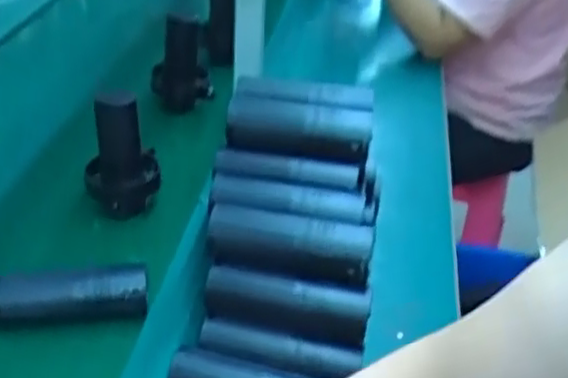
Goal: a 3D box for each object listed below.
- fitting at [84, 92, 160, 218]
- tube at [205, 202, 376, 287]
[{"bbox_3d":[-0.214,-0.059,0.917,0.090,0.173,0.094,-5,36,-15],"label":"fitting"},{"bbox_3d":[0.004,0.058,0.696,0.161,0.052,0.051,8,35,4],"label":"tube"}]

